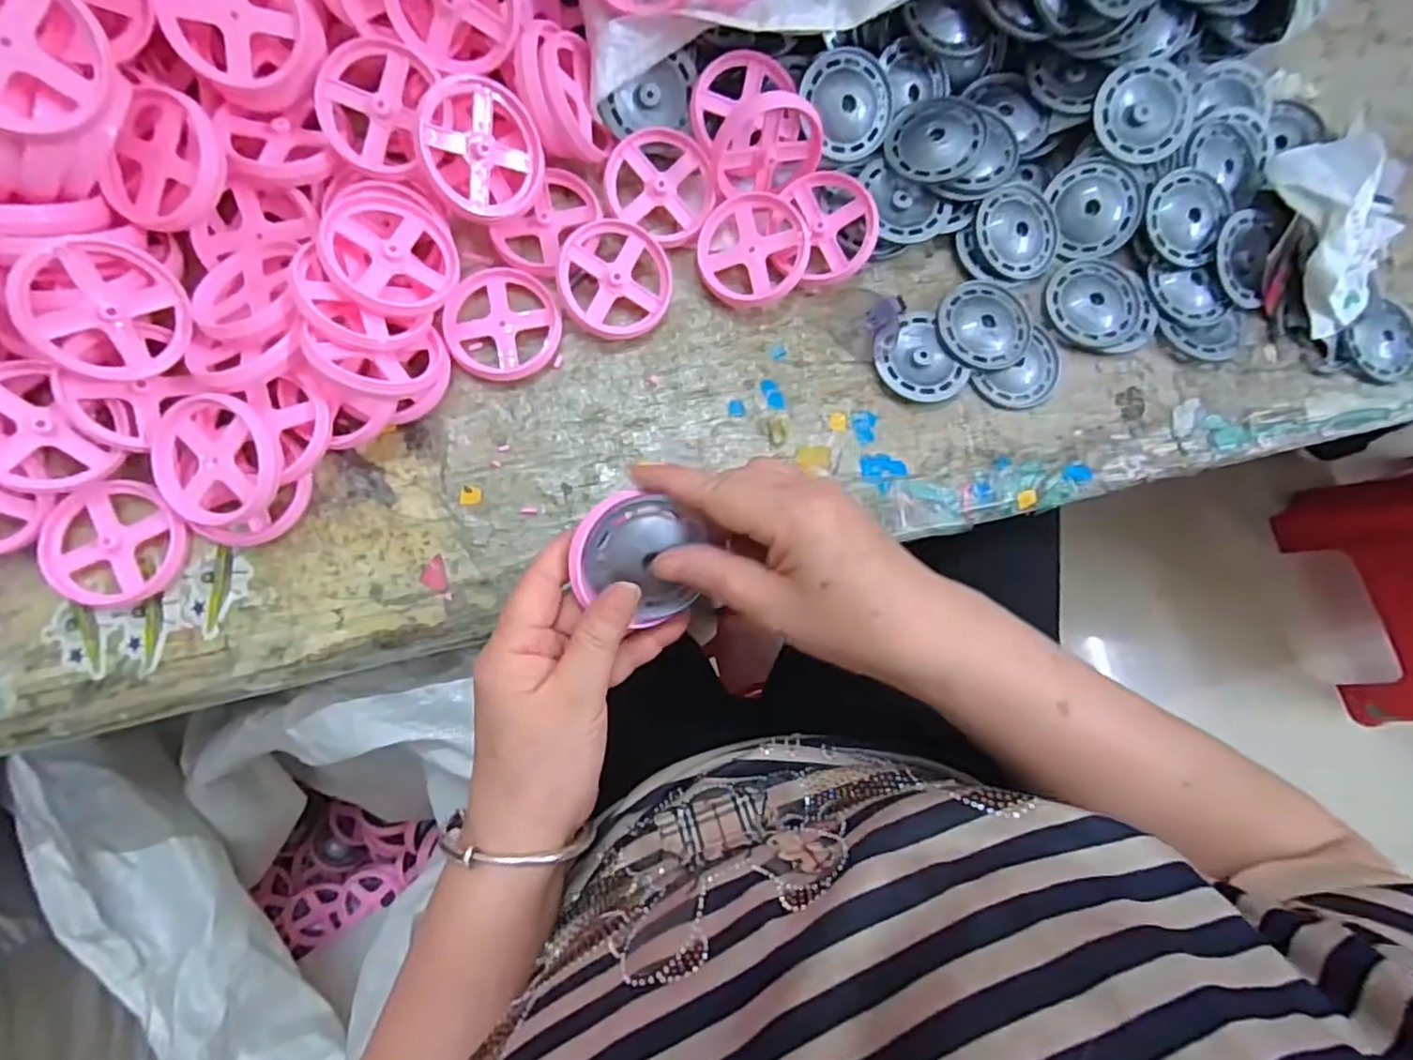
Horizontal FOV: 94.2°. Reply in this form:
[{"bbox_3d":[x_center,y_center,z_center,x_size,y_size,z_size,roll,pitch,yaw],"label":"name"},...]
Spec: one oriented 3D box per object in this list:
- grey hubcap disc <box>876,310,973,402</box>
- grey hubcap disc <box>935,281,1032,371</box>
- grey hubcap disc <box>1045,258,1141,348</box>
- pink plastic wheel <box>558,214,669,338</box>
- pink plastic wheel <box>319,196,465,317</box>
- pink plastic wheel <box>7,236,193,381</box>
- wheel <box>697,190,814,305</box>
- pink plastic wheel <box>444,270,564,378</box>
[{"bbox_3d":[0.126,-0.100,0.387,0.046,0.008,0.054,-30,85,-8],"label":"grey hubcap disc"},{"bbox_3d":[0.167,-0.123,0.392,0.056,0.008,0.054,1,82,-5],"label":"grey hubcap disc"},{"bbox_3d":[0.238,-0.139,0.403,0.053,0.009,0.055,1,82,-5],"label":"grey hubcap disc"},{"bbox_3d":[-0.052,-0.143,0.372,0.062,0.015,0.065,1,82,-5],"label":"pink plastic wheel"},{"bbox_3d":[-0.164,-0.142,0.338,0.066,0.013,0.063,9,74,-33],"label":"pink plastic wheel"},{"bbox_3d":[-0.285,-0.104,0.312,0.010,0.062,0.063,21,96,35],"label":"pink plastic wheel"},{"bbox_3d":[0.027,-0.166,0.380,0.061,0.019,0.065,0,89,-6],"label":"wheel"},{"bbox_3d":[-0.115,-0.117,0.372,0.063,0.011,0.063,1,82,-5],"label":"pink plastic wheel"}]

